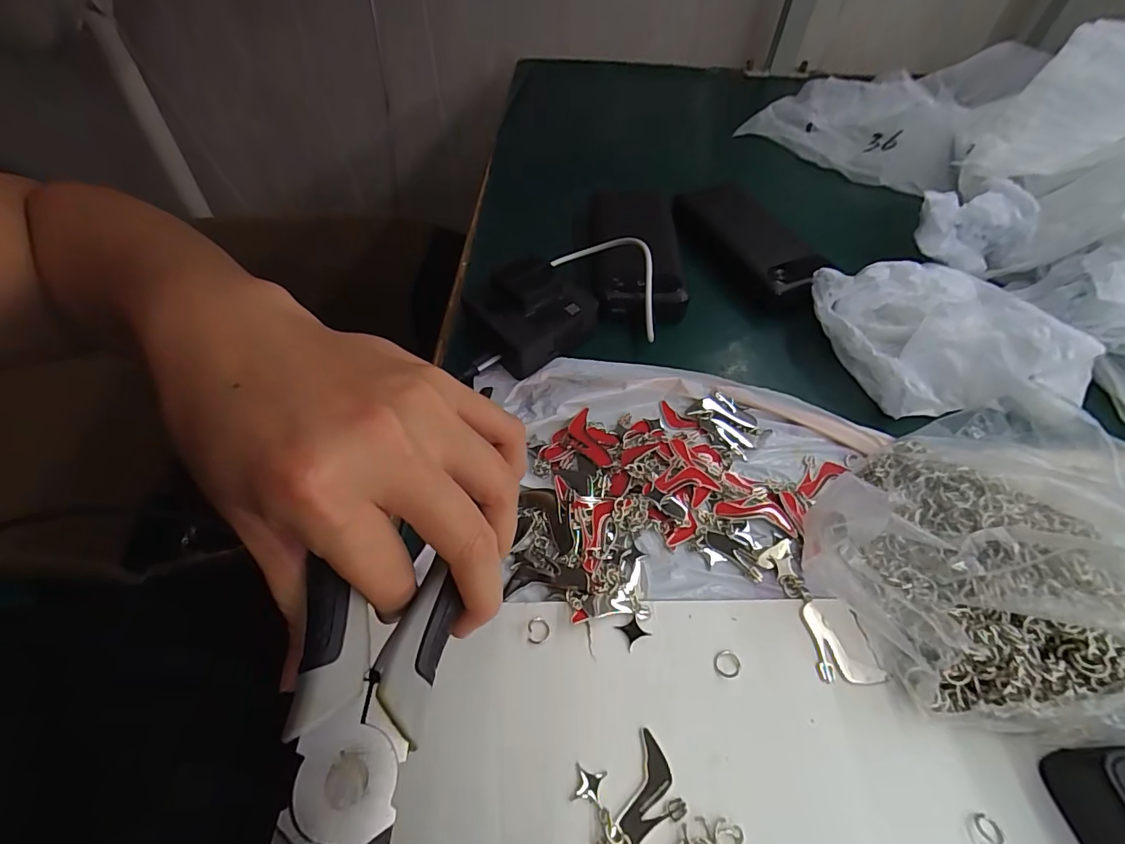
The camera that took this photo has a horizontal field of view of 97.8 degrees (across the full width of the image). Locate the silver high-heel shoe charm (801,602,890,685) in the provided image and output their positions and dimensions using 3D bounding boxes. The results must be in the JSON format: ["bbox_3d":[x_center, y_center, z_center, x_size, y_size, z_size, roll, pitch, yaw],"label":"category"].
[{"bbox_3d":[0.144,0.113,0.252,0.031,0.004,0.039,-3,54,-3],"label":"silver high-heel shoe charm"}]

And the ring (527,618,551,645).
[{"bbox_3d":[-0.012,0.107,0.252,0.012,0.004,0.013,3,53,-4],"label":"ring"}]

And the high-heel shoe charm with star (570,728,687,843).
[{"bbox_3d":[0.029,0.162,0.213,0.042,0.005,0.034,-19,57,-14],"label":"high-heel shoe charm with star"}]

